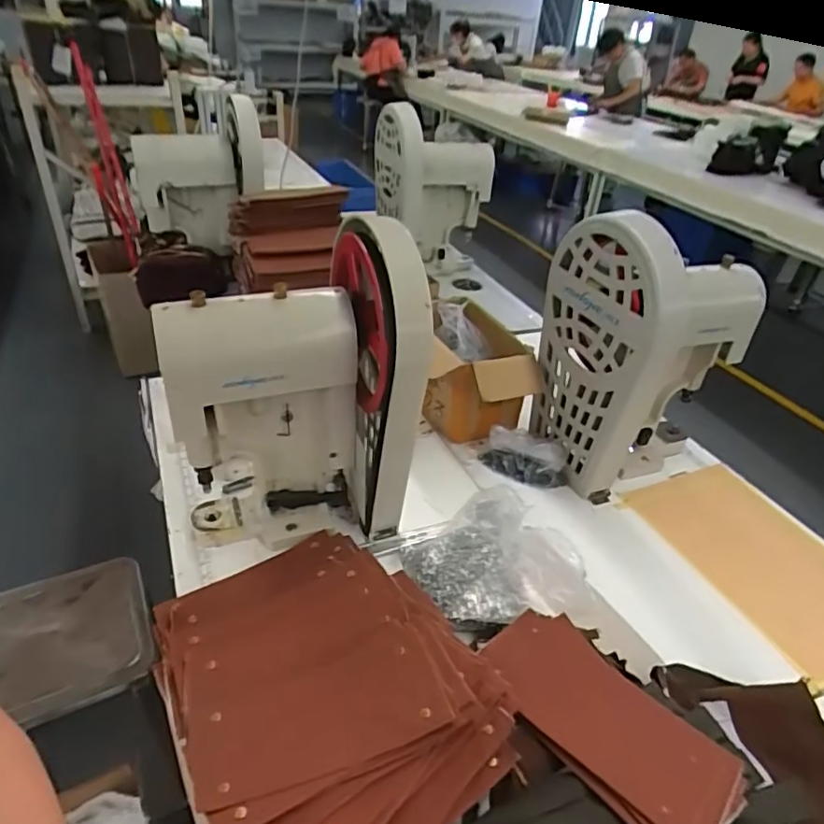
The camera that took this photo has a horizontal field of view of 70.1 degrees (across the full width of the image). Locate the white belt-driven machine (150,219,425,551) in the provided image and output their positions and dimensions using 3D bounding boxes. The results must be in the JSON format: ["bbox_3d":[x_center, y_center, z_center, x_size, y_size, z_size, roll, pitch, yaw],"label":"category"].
[{"bbox_3d":[-0.169,-0.036,0.866,0.330,0.432,0.217,-4,36,-12],"label":"white belt-driven machine"}]

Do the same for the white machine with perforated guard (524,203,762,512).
[{"bbox_3d":[0.389,-0.117,1.033,0.293,0.432,0.252,-20,42,-30],"label":"white machine with perforated guard"}]

